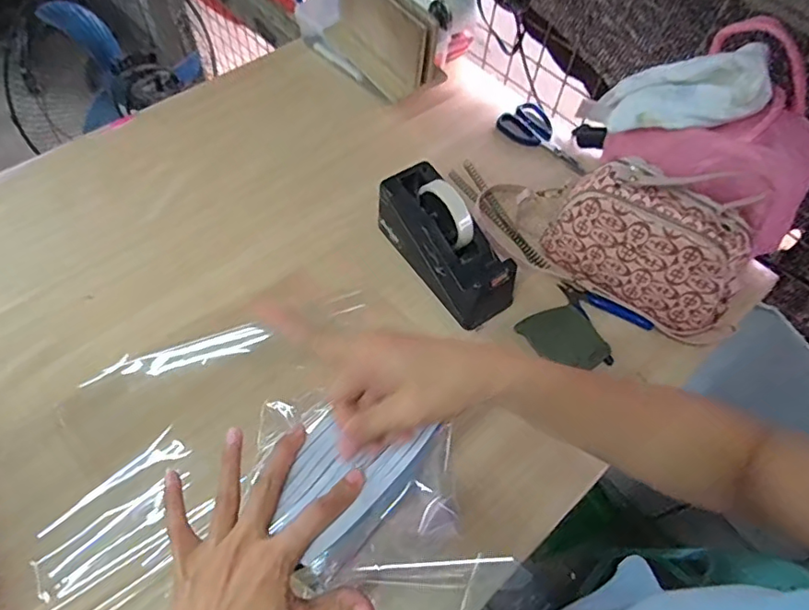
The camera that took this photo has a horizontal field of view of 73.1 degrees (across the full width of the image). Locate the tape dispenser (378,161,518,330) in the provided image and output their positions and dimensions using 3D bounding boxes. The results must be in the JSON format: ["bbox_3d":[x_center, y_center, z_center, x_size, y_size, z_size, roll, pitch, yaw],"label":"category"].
[{"bbox_3d":[0.052,-0.078,0.673,0.081,0.117,0.207,-31,66,-20],"label":"tape dispenser"}]

